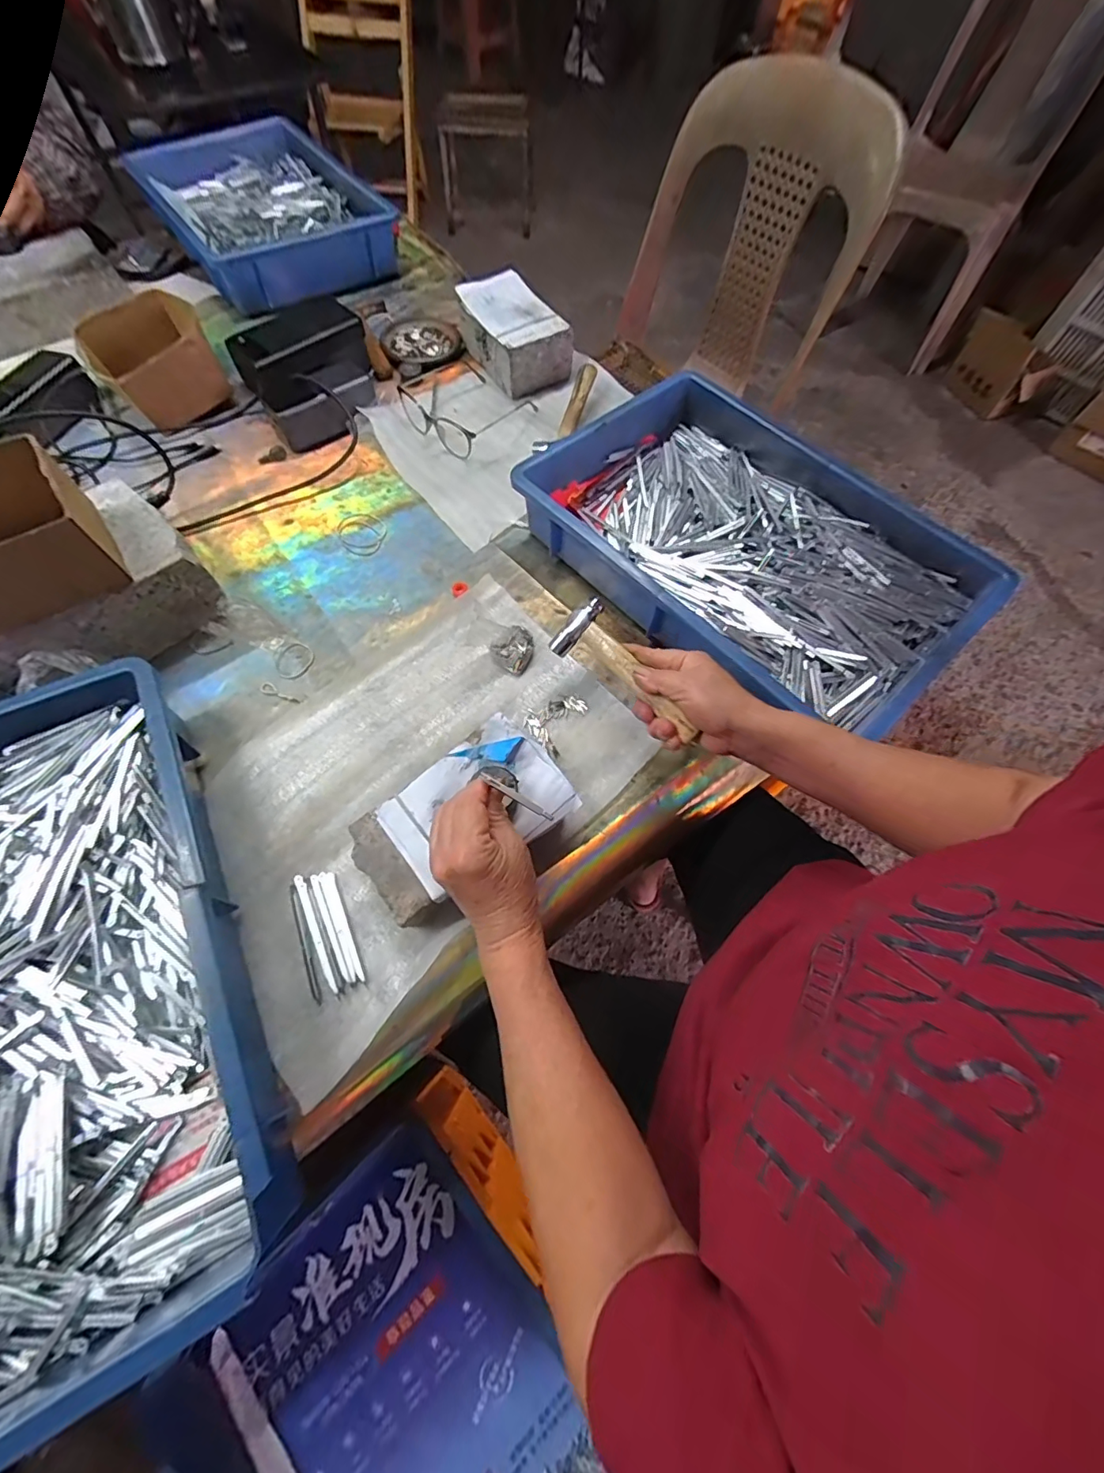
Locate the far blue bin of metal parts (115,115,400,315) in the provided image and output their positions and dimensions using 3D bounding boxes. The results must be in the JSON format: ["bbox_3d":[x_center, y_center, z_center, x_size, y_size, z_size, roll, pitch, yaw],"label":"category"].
[{"bbox_3d":[-0.472,-0.854,0.821,0.289,0.081,0.422,-32,70,-16],"label":"far blue bin of metal parts"}]

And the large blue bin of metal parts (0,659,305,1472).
[{"bbox_3d":[-0.364,0.179,0.338,0.292,0.079,0.438,-26,68,-14],"label":"large blue bin of metal parts"}]

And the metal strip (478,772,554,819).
[{"bbox_3d":[-0.025,0.041,0.346,0.058,0.004,0.006,33,67,-3],"label":"metal strip"}]

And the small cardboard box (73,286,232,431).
[{"bbox_3d":[-0.492,-0.473,0.632,0.132,0.064,0.144,-41,73,-19],"label":"small cardboard box"}]

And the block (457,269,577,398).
[{"bbox_3d":[-0.052,-0.565,0.701,0.108,0.069,0.157,-27,69,-14],"label":"block"}]

